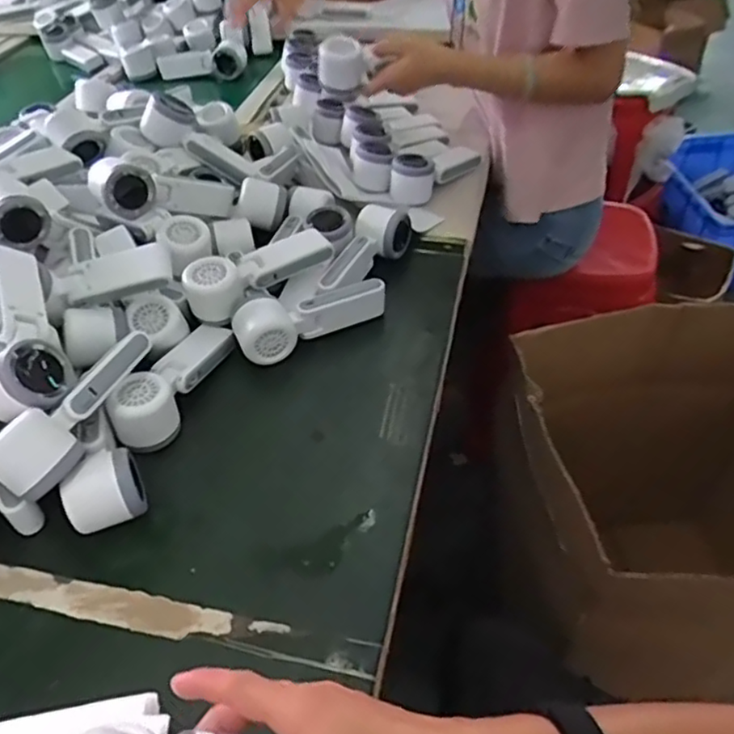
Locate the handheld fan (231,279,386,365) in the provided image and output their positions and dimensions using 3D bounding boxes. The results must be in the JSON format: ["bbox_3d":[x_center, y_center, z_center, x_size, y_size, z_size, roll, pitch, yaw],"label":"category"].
[{"bbox_3d":[-0.061,-0.055,0.682,0.168,0.057,0.064,-27,50,-22],"label":"handheld fan"}]

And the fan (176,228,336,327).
[{"bbox_3d":[-0.117,-0.106,0.687,0.164,0.051,0.049,-30,51,-24],"label":"fan"}]

